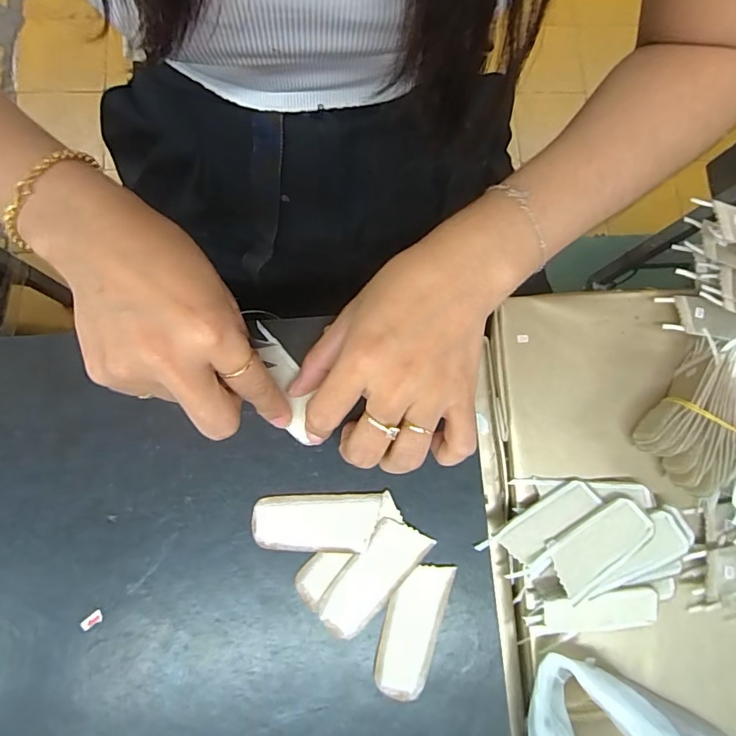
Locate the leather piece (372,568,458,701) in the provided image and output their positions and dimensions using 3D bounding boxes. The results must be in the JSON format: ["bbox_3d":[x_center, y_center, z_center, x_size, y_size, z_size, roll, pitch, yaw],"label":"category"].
[{"bbox_3d":[0.025,0.146,0.262,0.031,0.004,0.072,19,80,-1],"label":"leather piece"}]

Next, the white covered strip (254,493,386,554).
[{"bbox_3d":[-0.030,0.089,0.267,0.071,0.004,0.032,0,81,-4],"label":"white covered strip"}]

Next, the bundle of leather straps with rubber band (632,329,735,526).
[{"bbox_3d":[0.220,0.033,0.297,0.065,0.033,0.096,34,80,2],"label":"bundle of leather straps with rubber band"}]

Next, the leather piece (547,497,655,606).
[{"bbox_3d":[0.138,0.105,0.277,0.069,0.005,0.031,-27,63,-15],"label":"leather piece"}]

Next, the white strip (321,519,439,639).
[{"bbox_3d":[0.002,0.118,0.265,0.030,0.006,0.070,44,80,3],"label":"white strip"}]

